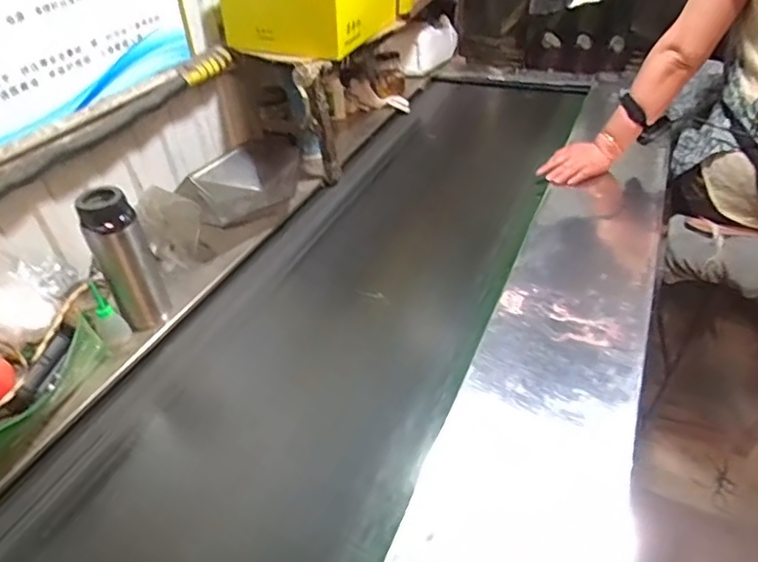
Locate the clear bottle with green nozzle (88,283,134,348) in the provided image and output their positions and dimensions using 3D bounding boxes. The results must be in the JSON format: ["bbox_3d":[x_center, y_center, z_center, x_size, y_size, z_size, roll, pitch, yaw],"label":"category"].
[{"bbox_3d":[-0.438,0.052,0.913,0.040,0.119,0.037,-23,44,-22],"label":"clear bottle with green nozzle"}]

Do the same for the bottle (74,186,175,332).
[{"bbox_3d":[-0.410,-0.035,0.914,0.086,0.241,0.071,-20,43,-19],"label":"bottle"}]

